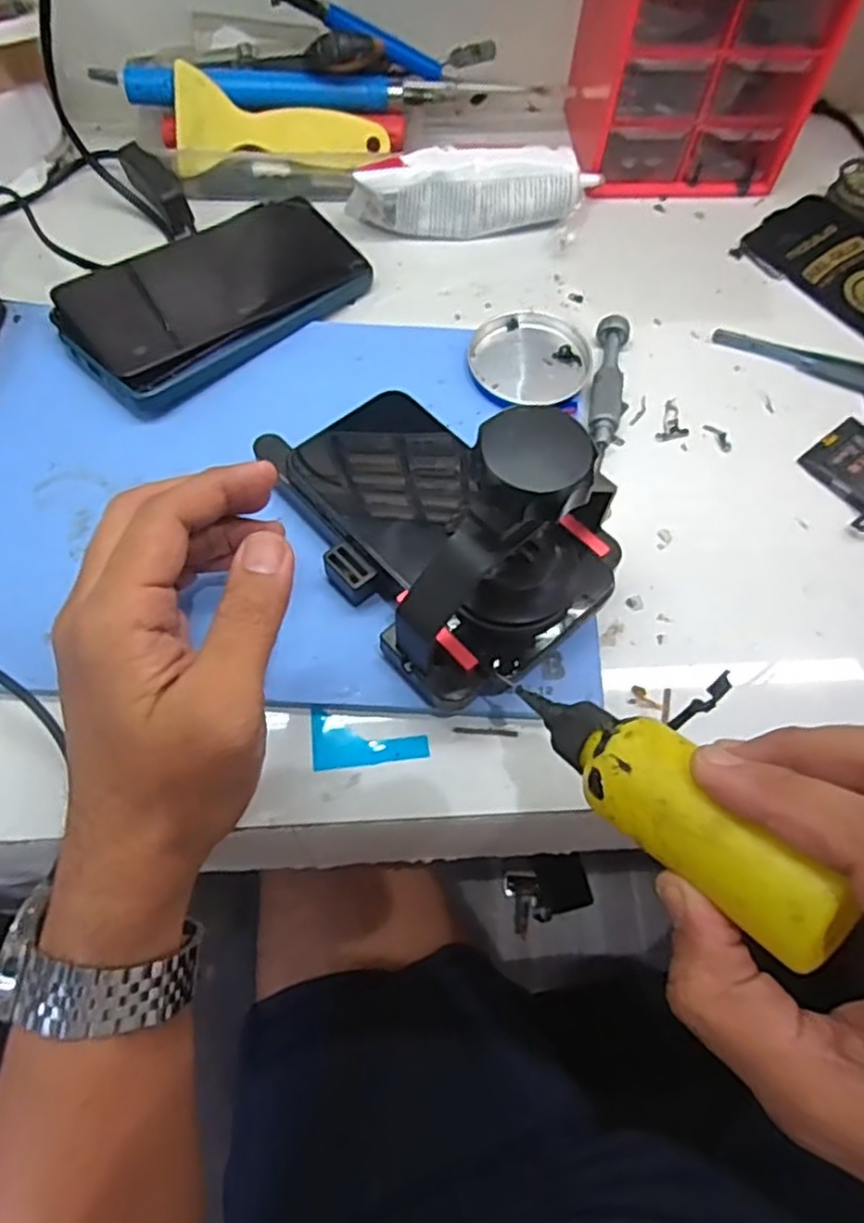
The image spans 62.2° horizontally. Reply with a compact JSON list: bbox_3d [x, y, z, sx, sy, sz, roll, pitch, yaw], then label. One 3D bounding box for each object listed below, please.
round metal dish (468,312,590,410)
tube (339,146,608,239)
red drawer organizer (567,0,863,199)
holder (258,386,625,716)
[{"bbox_3d":[0.053,-0.135,0.383,0.063,0.005,0.061,0,69,-1],"label":"round metal dish"},{"bbox_3d":[0.028,-0.252,0.427,0.146,0.045,0.035,-5,65,-5],"label":"tube"},{"bbox_3d":[0.160,-0.334,0.431,0.129,0.115,0.098,2,64,-1],"label":"red drawer organizer"},{"bbox_3d":[0.007,-0.056,0.290,0.109,0.116,0.146,-33,70,-16],"label":"holder"}]

